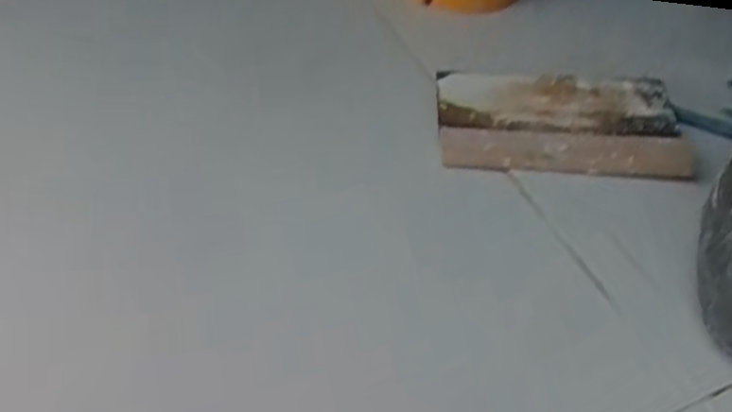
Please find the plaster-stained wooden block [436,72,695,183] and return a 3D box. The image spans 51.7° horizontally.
[{"bbox_3d":[0.158,-0.068,0.617,0.197,0.028,0.107,5,43,-6],"label":"plaster-stained wooden block"}]

